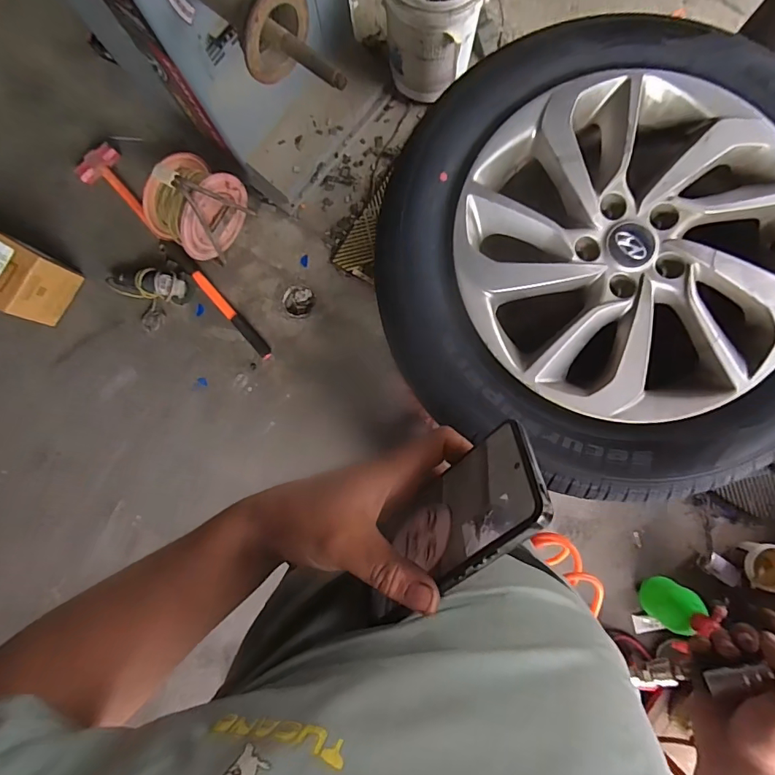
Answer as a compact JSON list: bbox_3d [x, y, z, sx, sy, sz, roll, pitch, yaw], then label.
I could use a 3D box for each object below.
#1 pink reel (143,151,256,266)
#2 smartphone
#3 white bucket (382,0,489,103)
[{"bbox_3d":[-0.584,-0.554,1.414,0.217,0.301,0.269,32,88,5],"label":"pink reel"},{"bbox_3d":[0.037,0.090,0.301,0.013,0.077,0.157,27,125,-23],"label":"smartphone"},{"bbox_3d":[0.140,-1.098,1.366,0.293,0.324,0.304,0,85,3],"label":"white bucket"}]

